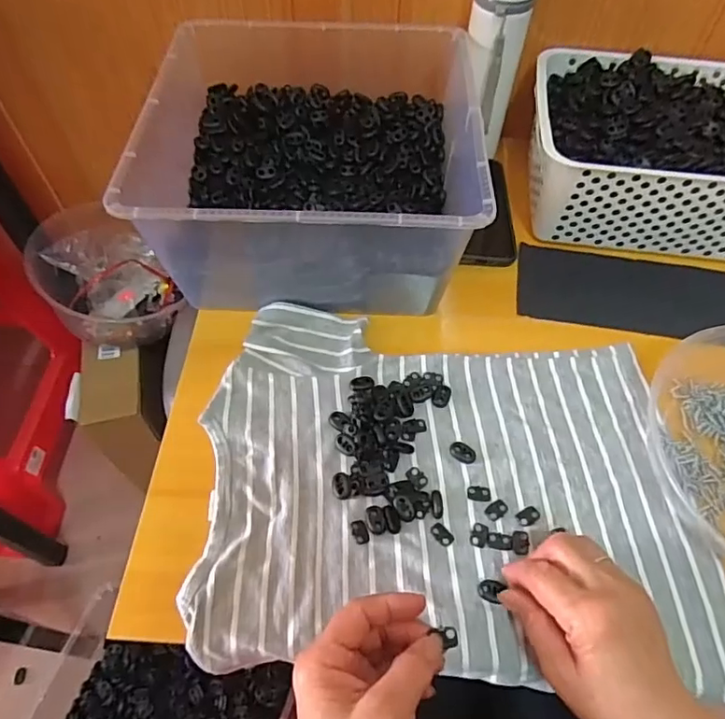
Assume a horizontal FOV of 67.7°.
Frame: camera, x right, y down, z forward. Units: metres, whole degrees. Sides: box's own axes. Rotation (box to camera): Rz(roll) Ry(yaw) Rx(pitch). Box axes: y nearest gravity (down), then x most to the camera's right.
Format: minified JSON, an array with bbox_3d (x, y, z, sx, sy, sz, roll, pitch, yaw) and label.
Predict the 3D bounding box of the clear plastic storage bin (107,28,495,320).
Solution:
[{"bbox_3d":[-0.046,-0.206,0.553,0.295,0.139,0.325,1,57,0],"label":"clear plastic storage bin"}]

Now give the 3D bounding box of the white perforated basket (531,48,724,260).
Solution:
[{"bbox_3d":[0.335,-0.226,0.586,0.304,0.101,0.210,7,58,4],"label":"white perforated basket"}]

